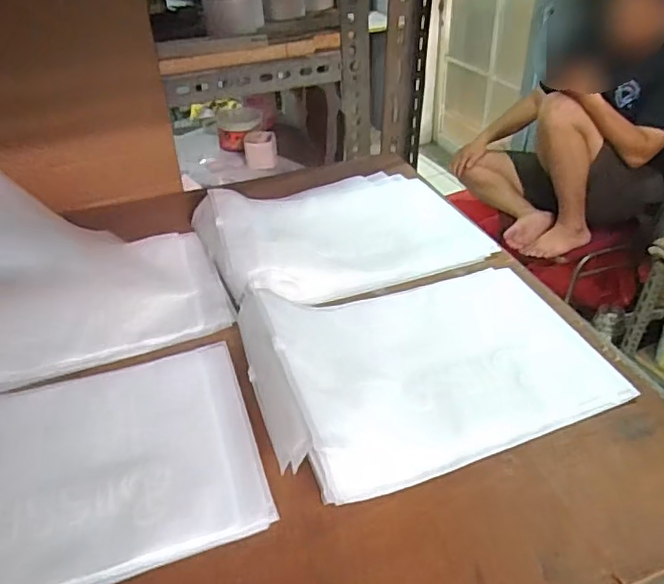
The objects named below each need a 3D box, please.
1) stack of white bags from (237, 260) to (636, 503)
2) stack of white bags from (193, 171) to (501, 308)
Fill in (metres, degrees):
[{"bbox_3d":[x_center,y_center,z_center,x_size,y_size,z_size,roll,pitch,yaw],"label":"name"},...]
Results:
[{"bbox_3d":[0.074,0.044,0.468,0.268,0.046,0.187,-14,39,-14],"label":"stack of white bags"},{"bbox_3d":[0.007,-0.078,0.642,0.276,0.033,0.218,-18,40,-19],"label":"stack of white bags"}]

